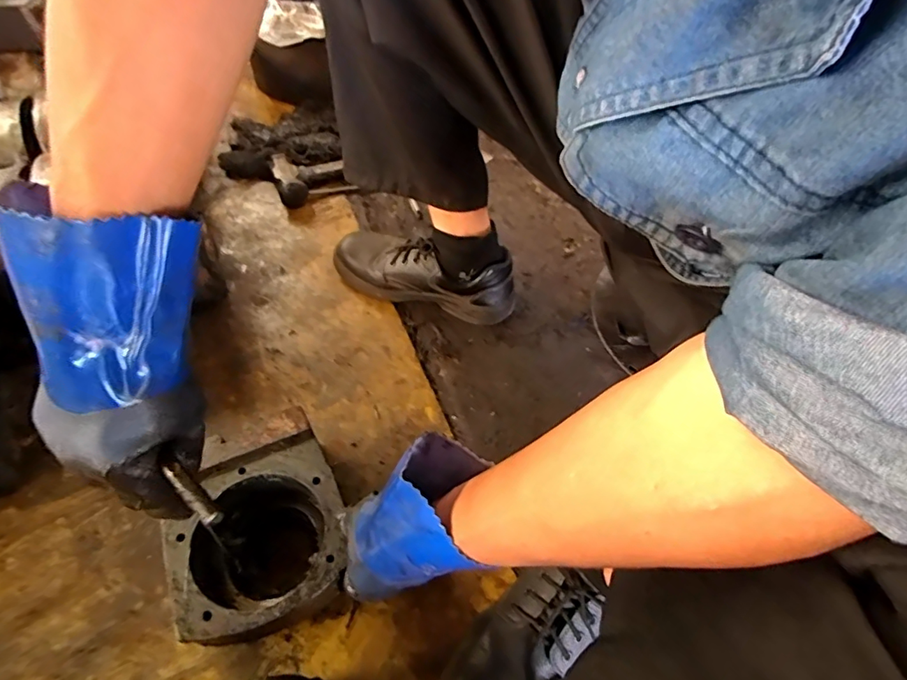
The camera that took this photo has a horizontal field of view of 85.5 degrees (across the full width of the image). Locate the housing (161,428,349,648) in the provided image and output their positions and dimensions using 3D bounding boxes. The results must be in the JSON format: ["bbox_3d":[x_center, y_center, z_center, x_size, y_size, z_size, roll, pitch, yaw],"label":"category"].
[{"bbox_3d":[-0.184,0.197,0.484,0.155,0.081,0.150,-23,59,-18],"label":"housing"}]

